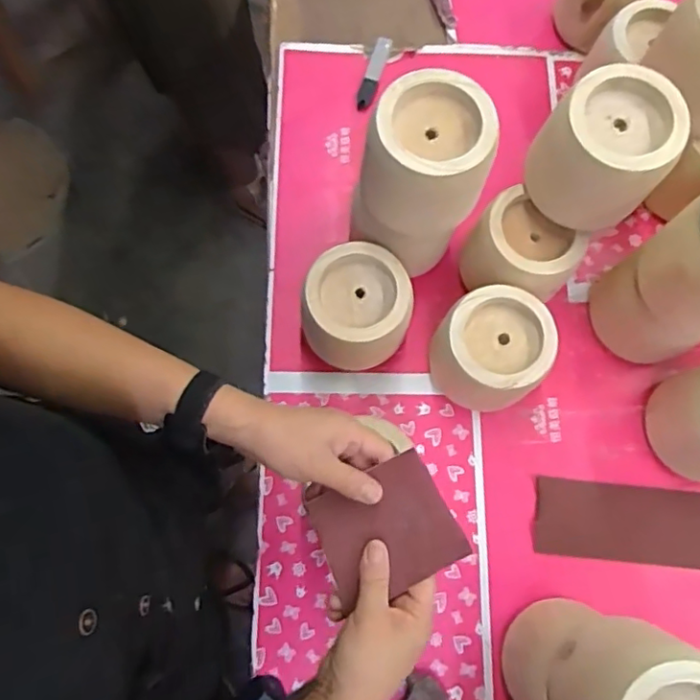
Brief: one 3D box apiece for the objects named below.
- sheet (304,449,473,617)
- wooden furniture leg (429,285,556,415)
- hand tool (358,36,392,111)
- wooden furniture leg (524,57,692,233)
[{"bbox_3d":[0.027,0.142,0.462,0.103,0.006,0.089,-27,71,1],"label":"sheet"},{"bbox_3d":[0.173,0.000,0.723,0.128,0.136,0.137,28,76,7],"label":"wooden furniture leg"},{"bbox_3d":[0.036,-0.423,0.895,0.026,0.010,0.138,16,74,4],"label":"hand tool"},{"bbox_3d":[0.270,-0.218,0.636,0.126,0.119,0.118,24,76,5],"label":"wooden furniture leg"}]

